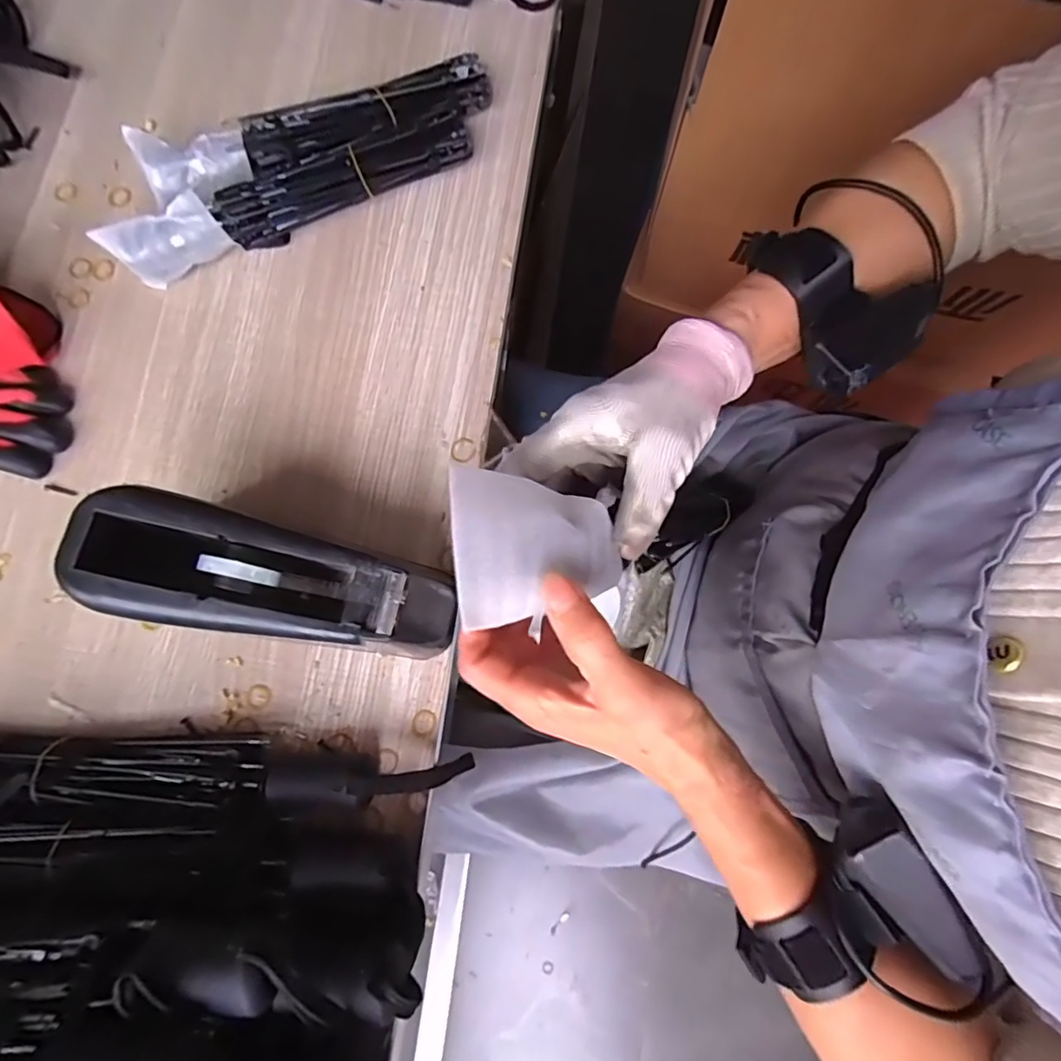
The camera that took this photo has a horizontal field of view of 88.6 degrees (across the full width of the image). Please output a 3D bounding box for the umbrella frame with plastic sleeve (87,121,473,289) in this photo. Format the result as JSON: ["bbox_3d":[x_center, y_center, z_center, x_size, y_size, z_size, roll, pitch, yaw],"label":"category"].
[{"bbox_3d":[-0.180,-0.259,0.419,0.277,0.044,0.049,-22,80,-4],"label":"umbrella frame with plastic sleeve"}]

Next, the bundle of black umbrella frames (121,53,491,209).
[{"bbox_3d":[-0.161,-0.310,0.428,0.273,0.042,0.059,-20,80,-3],"label":"bundle of black umbrella frames"}]

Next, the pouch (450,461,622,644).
[{"bbox_3d":[0.004,0.006,0.247,0.086,0.020,0.068,-1,81,-27],"label":"pouch"}]

